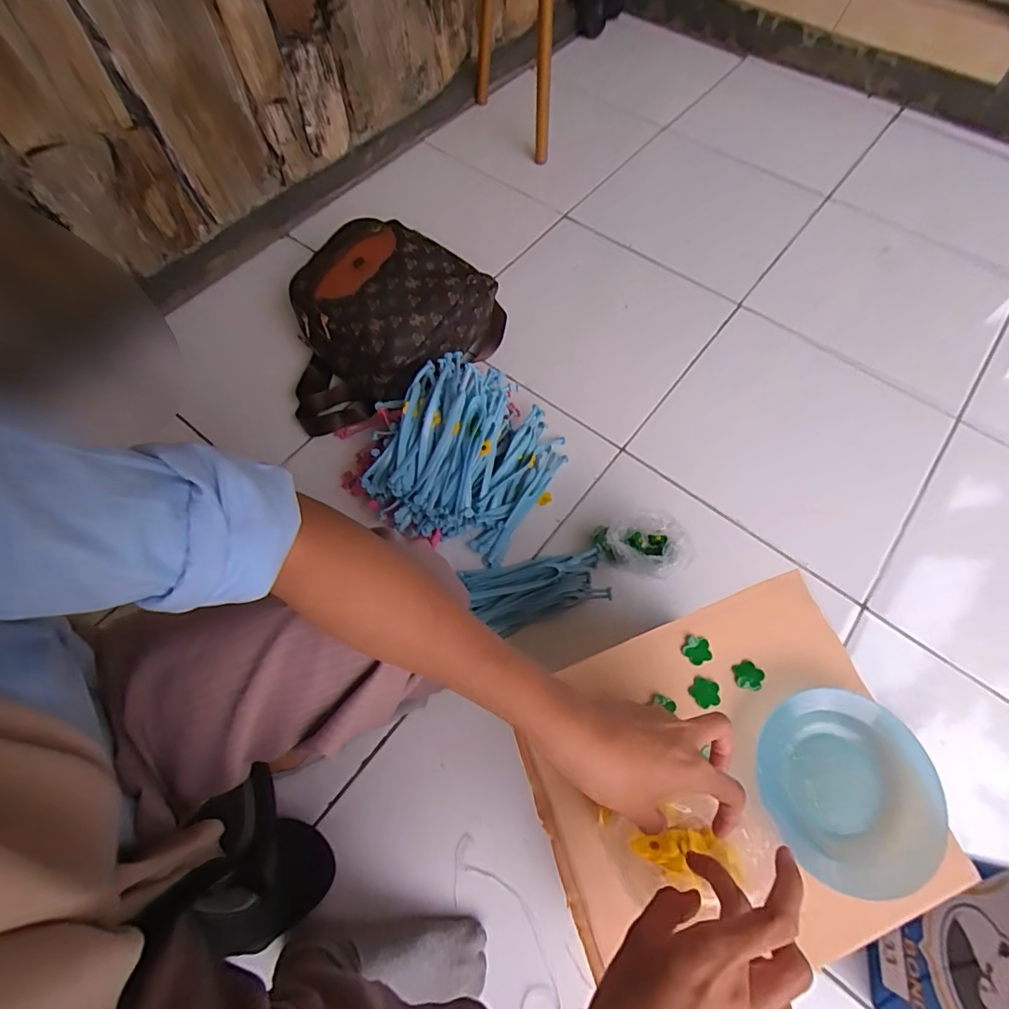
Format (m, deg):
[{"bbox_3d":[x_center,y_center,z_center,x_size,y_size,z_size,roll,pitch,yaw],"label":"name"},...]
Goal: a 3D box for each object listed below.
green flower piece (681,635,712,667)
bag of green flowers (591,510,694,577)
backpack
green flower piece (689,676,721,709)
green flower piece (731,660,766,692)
[{"bbox_3d":[0.164,0.124,0.424,0.023,0.004,0.023,0,65,0],"label":"green flower piece"},{"bbox_3d":[0.189,0.061,0.684,0.104,0.077,0.094,-11,65,-6],"label":"bag of green flowers"},{"bbox_3d":[-0.198,-0.302,0.803,0.377,0.160,0.269,-33,69,-15],"label":"backpack"},{"bbox_3d":[0.166,0.155,0.412,0.024,0.004,0.022,0,65,0],"label":"green flower piece"},{"bbox_3d":[0.204,0.143,0.418,0.024,0.004,0.022,0,65,0],"label":"green flower piece"}]

